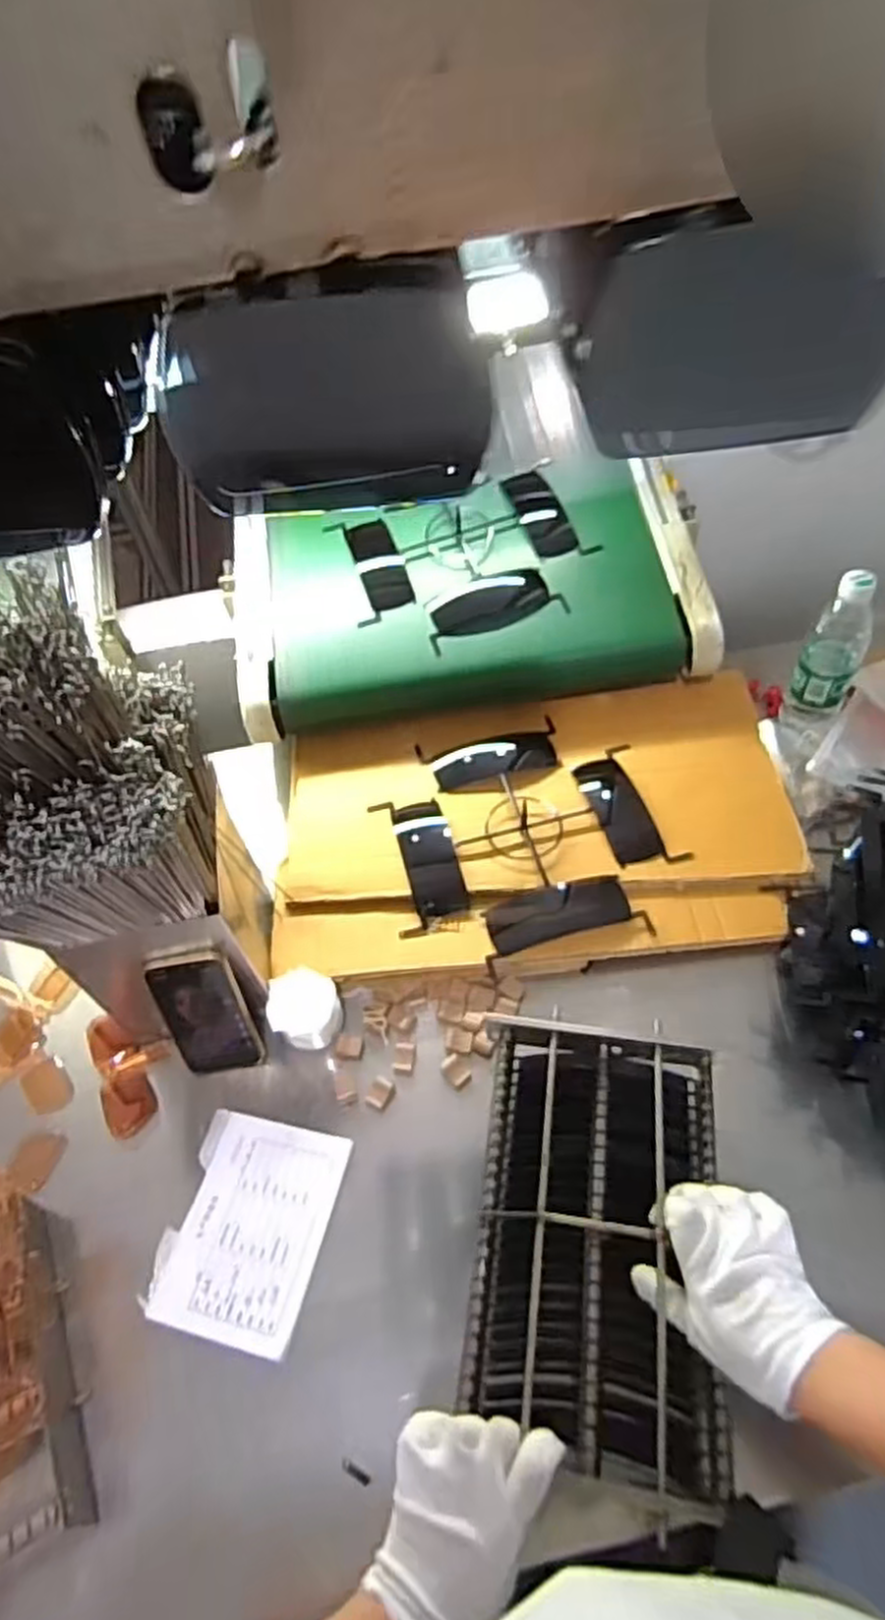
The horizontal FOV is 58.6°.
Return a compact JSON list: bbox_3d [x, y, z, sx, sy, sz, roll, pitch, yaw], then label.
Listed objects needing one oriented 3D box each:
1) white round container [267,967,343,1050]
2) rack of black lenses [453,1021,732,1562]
[{"bbox_3d":[-0.137,0.200,0.796,0.070,0.071,0.064,-19,53,-9],"label":"white round container"},{"bbox_3d":[0.124,0.343,0.643,0.181,0.145,0.302,5,53,9],"label":"rack of black lenses"}]

